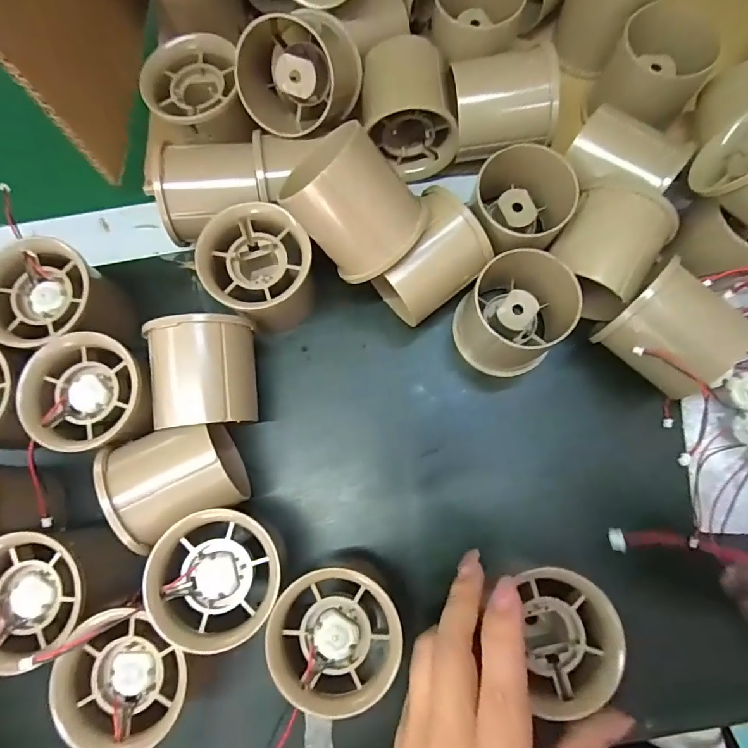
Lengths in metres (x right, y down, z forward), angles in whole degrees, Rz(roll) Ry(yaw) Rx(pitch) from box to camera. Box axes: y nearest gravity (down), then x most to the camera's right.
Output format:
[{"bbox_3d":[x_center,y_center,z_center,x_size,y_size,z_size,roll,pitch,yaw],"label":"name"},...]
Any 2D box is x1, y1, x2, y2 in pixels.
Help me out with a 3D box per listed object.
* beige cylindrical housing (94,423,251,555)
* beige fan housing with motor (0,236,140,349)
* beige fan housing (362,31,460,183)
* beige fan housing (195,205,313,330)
[{"bbox_3d":[-0.095,0.050,0.229,0.054,0.049,0.051,-25,78,-4],"label":"beige cylindrical housing"},{"bbox_3d":[-0.163,-0.034,0.249,0.060,0.052,0.055,17,79,5],"label":"beige fan housing with motor"},{"bbox_3d":[0.020,-0.151,0.265,0.050,0.046,0.056,-1,78,1],"label":"beige fan housing"},{"bbox_3d":[-0.059,-0.055,0.252,0.052,0.054,0.050,0,78,1],"label":"beige fan housing"}]

